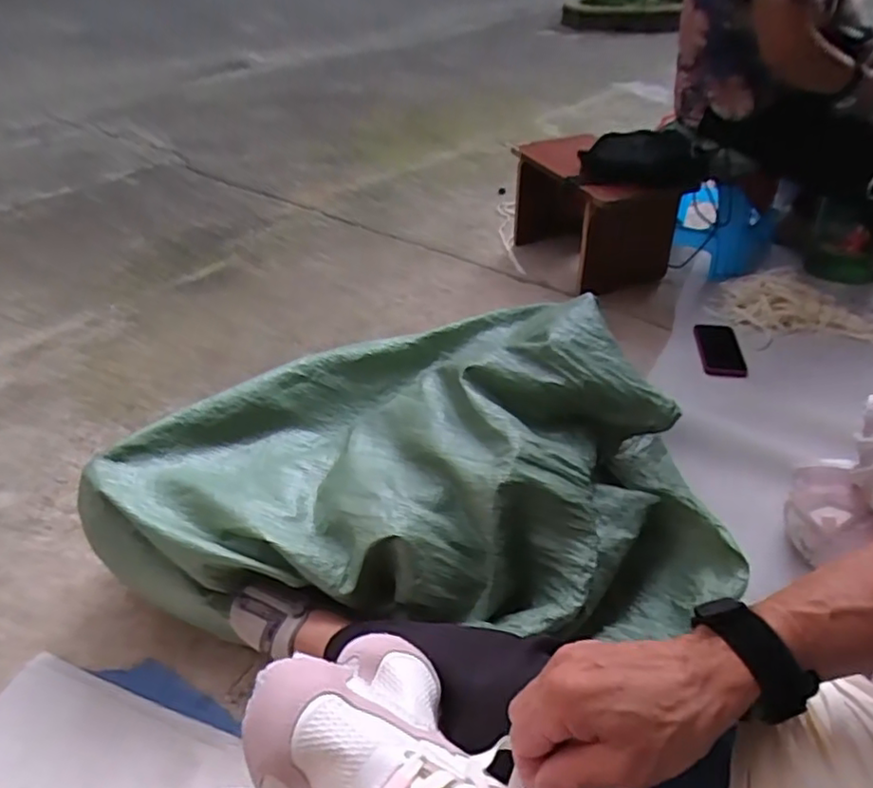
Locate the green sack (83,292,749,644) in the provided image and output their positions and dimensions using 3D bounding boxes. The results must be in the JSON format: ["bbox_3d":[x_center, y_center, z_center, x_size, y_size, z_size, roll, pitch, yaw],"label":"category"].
[{"bbox_3d":[-0.012,0.082,0.902,0.793,0.260,0.543,3,40,5],"label":"green sack"}]

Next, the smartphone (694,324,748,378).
[{"bbox_3d":[0.584,-0.095,1.270,0.084,0.008,0.179,4,37,13],"label":"smartphone"}]

